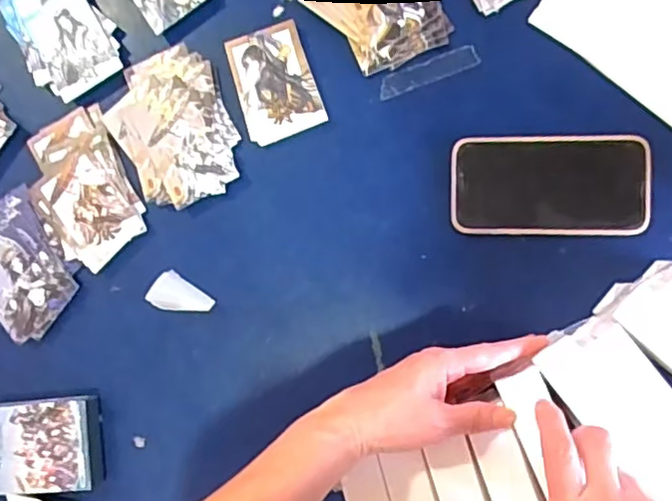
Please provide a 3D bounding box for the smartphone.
[{"bbox_3d":[0.170,-0.051,0.505,0.150,0.010,0.078,0,89,9],"label":"smartphone"}]

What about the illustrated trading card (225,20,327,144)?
[{"bbox_3d":[-0.052,-0.143,0.541,0.065,0.012,0.093,-17,86,8],"label":"illustrated trading card"}]

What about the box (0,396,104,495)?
[{"bbox_3d":[-0.271,0.171,0.553,0.125,0.028,0.076,-5,88,8],"label":"box"}]

